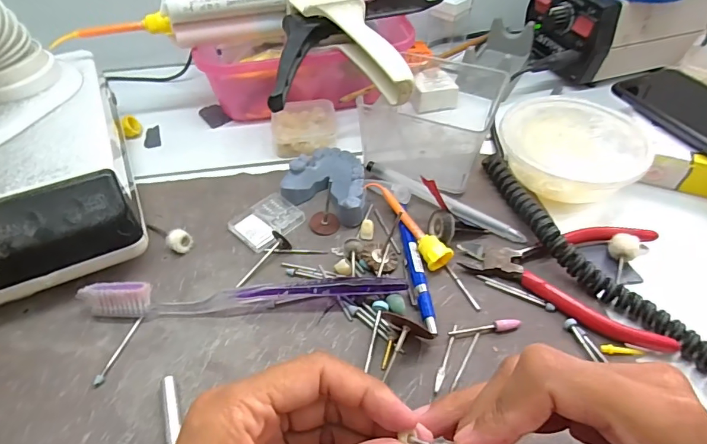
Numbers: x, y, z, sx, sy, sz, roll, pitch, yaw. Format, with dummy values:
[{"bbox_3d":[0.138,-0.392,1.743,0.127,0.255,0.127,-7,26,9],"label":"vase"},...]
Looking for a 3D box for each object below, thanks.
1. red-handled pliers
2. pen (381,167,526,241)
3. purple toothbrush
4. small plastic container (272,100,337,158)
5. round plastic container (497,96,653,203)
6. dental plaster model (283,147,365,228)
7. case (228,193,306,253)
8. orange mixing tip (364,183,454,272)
[{"bbox_3d":[0.137,0.025,0.290,0.120,0.011,0.096,12,49,11],"label":"red-handled pliers"},{"bbox_3d":[0.065,-0.016,0.327,0.125,0.011,0.012,25,53,22],"label":"pen"},{"bbox_3d":[-0.064,0.043,0.269,0.187,0.022,0.013,-3,48,-2],"label":"purple toothbrush"},{"bbox_3d":[-0.042,-0.082,0.389,0.054,0.018,0.058,-7,48,-5],"label":"small plastic container"},{"bbox_3d":[0.163,-0.055,0.347,0.099,0.037,0.099,0,48,0],"label":"round plastic container"},{"bbox_3d":[-0.022,-0.028,0.331,0.058,0.021,0.062,-2,48,-1],"label":"dental plaster model"},{"bbox_3d":[-0.062,0.000,0.320,0.037,0.007,0.044,31,55,26],"label":"case"},{"bbox_3d":[0.037,-0.001,0.310,0.018,0.017,0.083,-22,51,-19],"label":"orange mixing tip"}]

